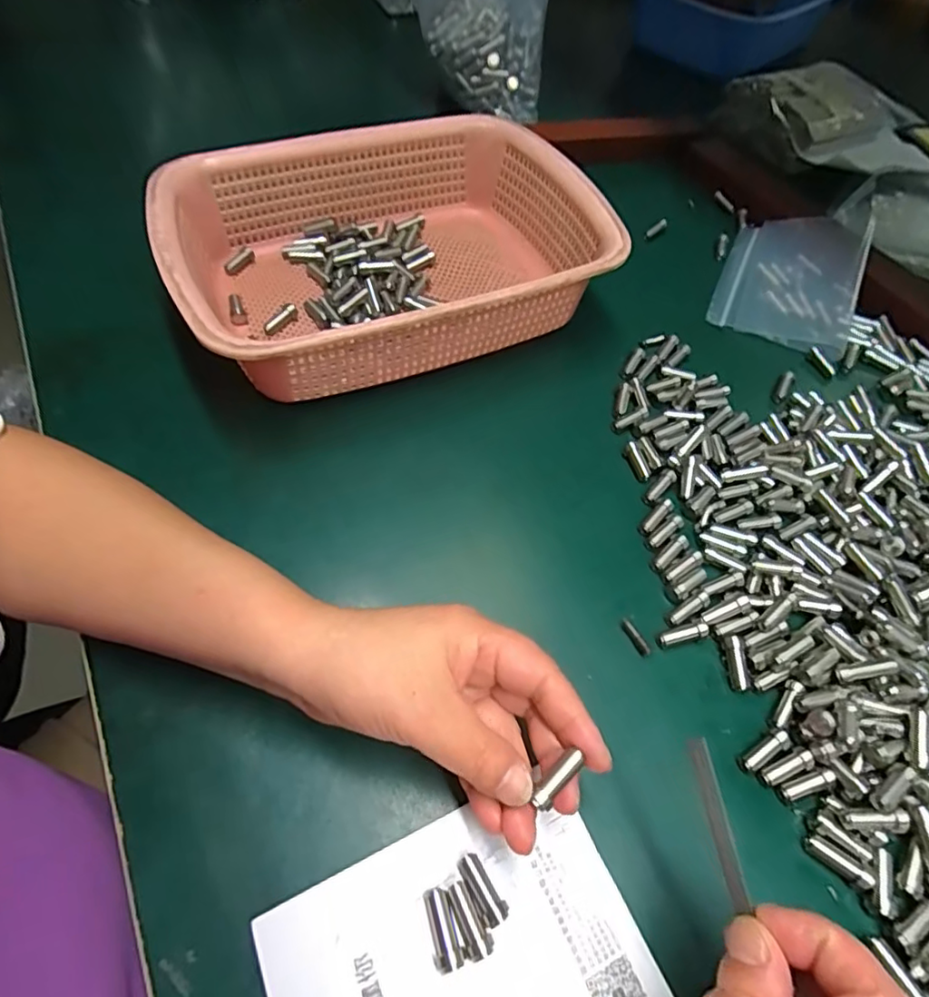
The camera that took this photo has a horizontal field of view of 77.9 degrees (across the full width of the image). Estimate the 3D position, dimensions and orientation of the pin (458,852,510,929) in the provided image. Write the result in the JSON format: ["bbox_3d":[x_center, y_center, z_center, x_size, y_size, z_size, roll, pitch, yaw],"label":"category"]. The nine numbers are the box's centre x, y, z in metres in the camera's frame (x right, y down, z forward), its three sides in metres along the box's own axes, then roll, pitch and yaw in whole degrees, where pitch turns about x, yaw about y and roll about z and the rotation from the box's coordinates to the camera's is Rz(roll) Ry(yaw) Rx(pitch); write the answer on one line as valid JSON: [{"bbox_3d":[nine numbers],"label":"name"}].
[{"bbox_3d":[0.007,0.162,0.239,0.011,0.008,0.026,-21,60,-19],"label":"pin"}]

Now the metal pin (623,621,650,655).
[{"bbox_3d":[0.093,0.075,0.310,0.006,0.005,0.021,-26,62,-21],"label":"metal pin"}]

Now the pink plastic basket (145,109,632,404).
[{"bbox_3d":[-0.056,-0.178,0.414,0.282,0.076,0.210,-21,60,-18],"label":"pink plastic basket"}]

